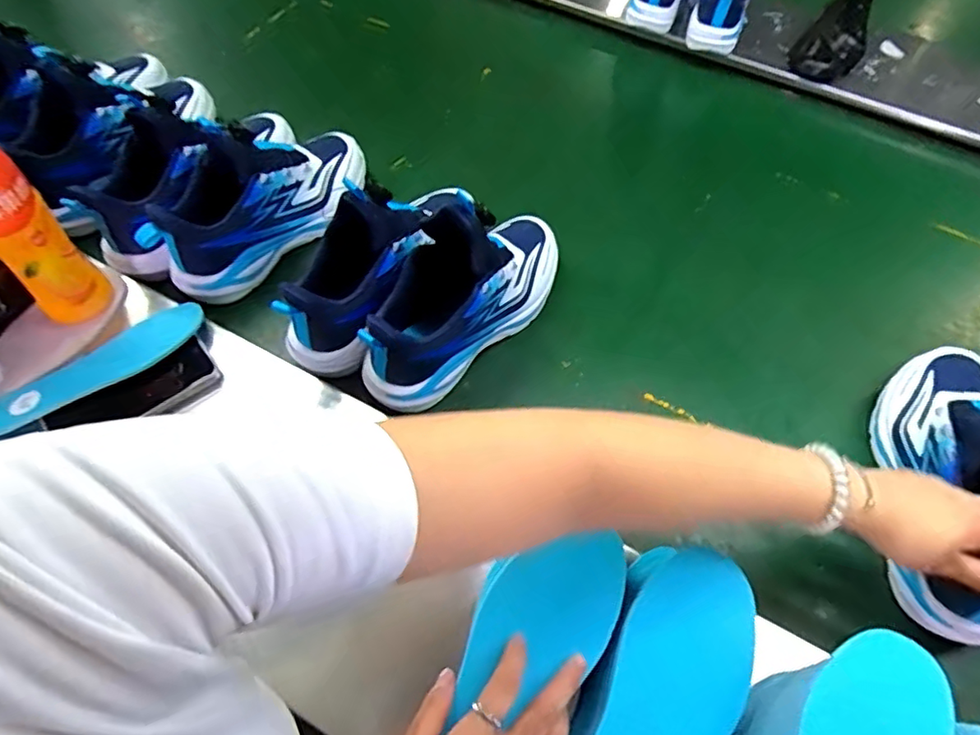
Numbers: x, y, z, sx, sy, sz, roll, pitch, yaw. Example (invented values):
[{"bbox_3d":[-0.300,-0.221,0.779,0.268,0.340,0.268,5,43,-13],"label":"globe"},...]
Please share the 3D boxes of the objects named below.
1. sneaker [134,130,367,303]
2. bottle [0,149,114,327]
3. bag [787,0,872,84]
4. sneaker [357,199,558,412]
[{"bbox_3d":[-0.256,-0.198,0.654,0.083,0.117,0.276,31,63,15],"label":"sneaker"},{"bbox_3d":[-0.421,-0.125,0.503,0.067,0.213,0.064,36,64,17],"label":"bottle"},{"bbox_3d":[0.536,-0.519,0.892,0.097,0.086,0.155,23,61,11],"label":"bag"},{"bbox_3d":[-0.017,-0.091,0.569,0.089,0.147,0.265,39,65,19],"label":"sneaker"}]

